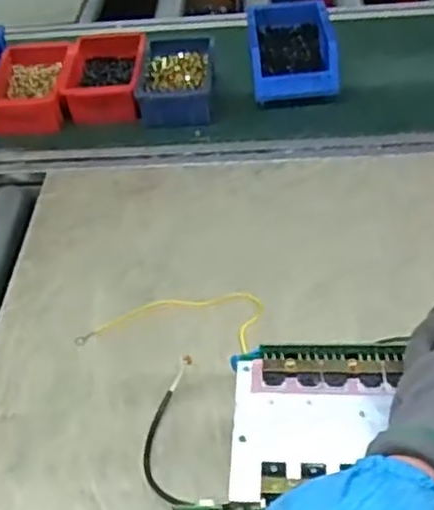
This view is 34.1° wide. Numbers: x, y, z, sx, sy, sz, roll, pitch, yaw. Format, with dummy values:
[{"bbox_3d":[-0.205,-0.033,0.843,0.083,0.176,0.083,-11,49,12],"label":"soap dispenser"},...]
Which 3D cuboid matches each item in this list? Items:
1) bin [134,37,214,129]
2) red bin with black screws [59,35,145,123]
[{"bbox_3d":[-0.051,-0.224,0.925,0.093,0.053,0.141,-2,44,5],"label":"bin"},{"bbox_3d":[-0.144,-0.237,0.951,0.097,0.054,0.155,-2,44,5],"label":"red bin with black screws"}]

